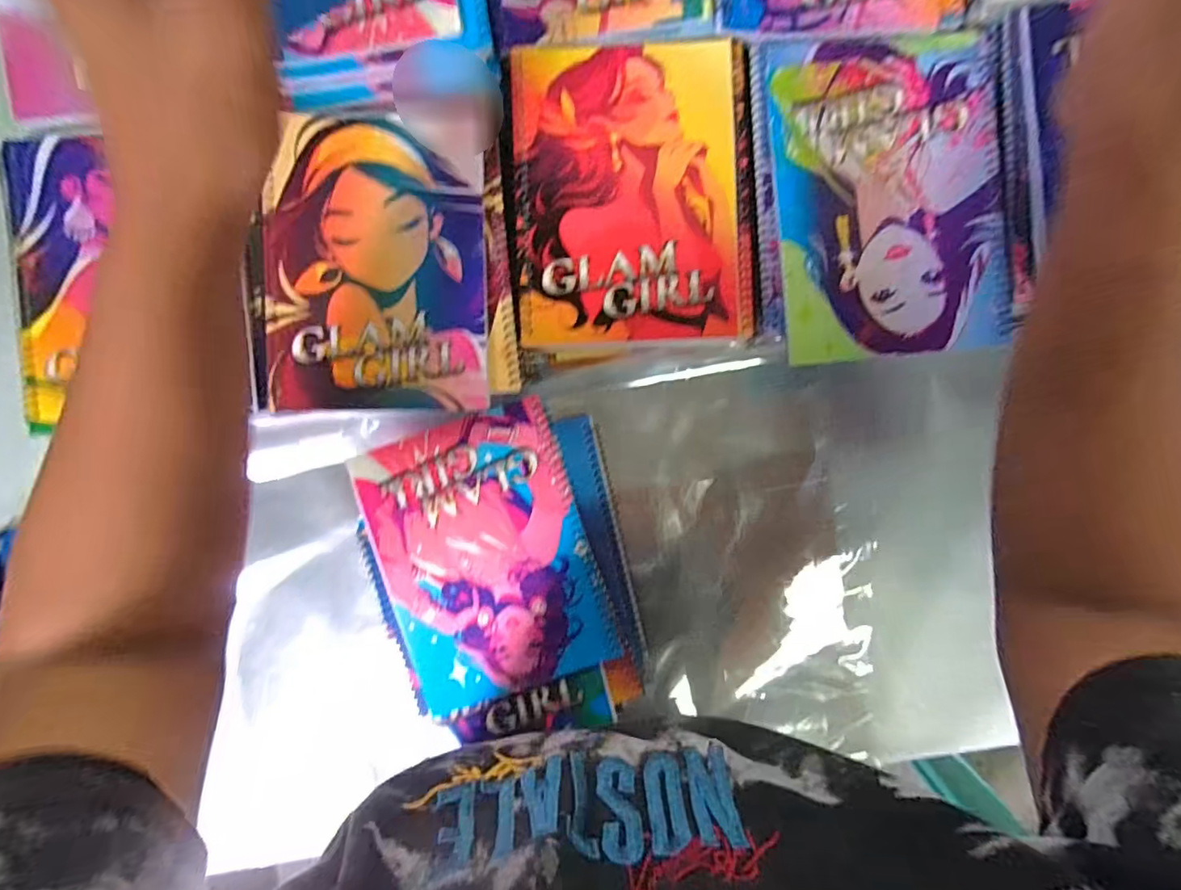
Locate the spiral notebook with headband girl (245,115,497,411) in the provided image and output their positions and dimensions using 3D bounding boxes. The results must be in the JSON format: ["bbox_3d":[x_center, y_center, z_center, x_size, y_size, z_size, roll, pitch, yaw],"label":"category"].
[{"bbox_3d":[-0.147,-0.120,0.352,0.151,0.006,0.190,-1,94,0],"label":"spiral notebook with headband girl"}]

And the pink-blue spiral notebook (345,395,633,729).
[{"bbox_3d":[-0.076,0.082,0.381,0.147,0.007,0.197,-17,91,1],"label":"pink-blue spiral notebook"}]

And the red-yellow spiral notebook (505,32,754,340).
[{"bbox_3d":[0.030,-0.168,0.352,0.158,0.008,0.194,-2,94,0],"label":"red-yellow spiral notebook"}]

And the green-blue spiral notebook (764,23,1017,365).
[{"bbox_3d":[0.202,-0.167,0.352,0.155,0.014,0.209,-6,94,1],"label":"green-blue spiral notebook"}]

